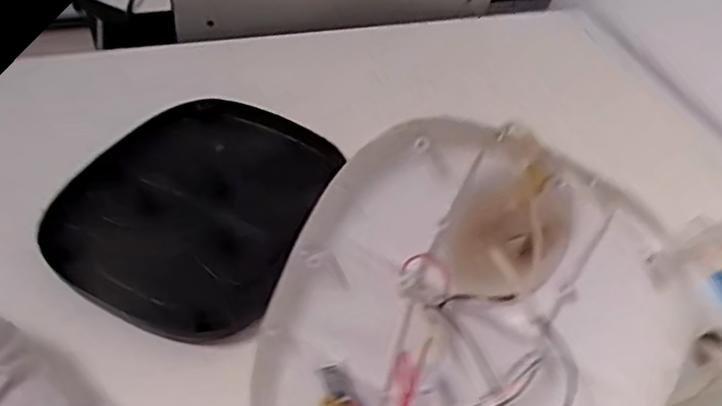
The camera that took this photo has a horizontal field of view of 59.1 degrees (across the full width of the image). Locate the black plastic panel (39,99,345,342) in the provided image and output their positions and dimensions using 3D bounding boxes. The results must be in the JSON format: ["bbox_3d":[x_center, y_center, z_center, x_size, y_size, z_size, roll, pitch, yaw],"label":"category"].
[{"bbox_3d":[-0.126,-0.002,0.496,0.173,0.028,0.214,15,47,8],"label":"black plastic panel"}]

